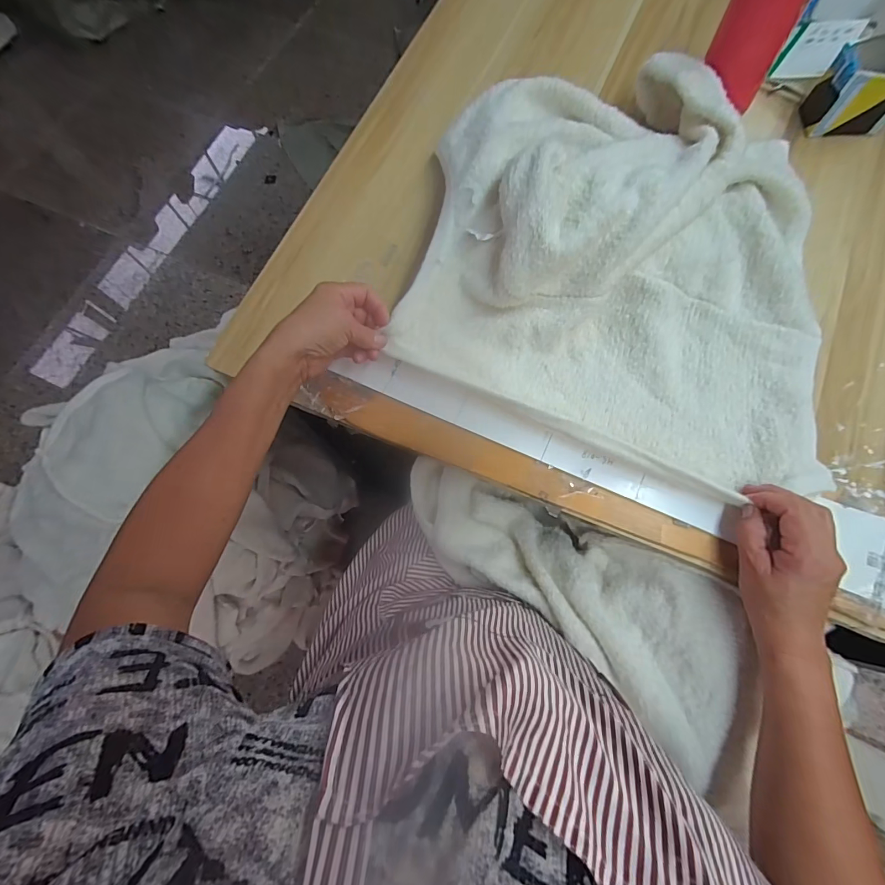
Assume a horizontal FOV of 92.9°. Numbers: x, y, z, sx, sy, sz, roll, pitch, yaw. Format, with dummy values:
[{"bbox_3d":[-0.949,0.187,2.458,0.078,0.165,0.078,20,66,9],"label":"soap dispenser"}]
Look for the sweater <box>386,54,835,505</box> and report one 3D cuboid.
[{"bbox_3d":[0.203,-0.218,0.443,0.422,0.111,0.438,18,72,7],"label":"sweater"}]

